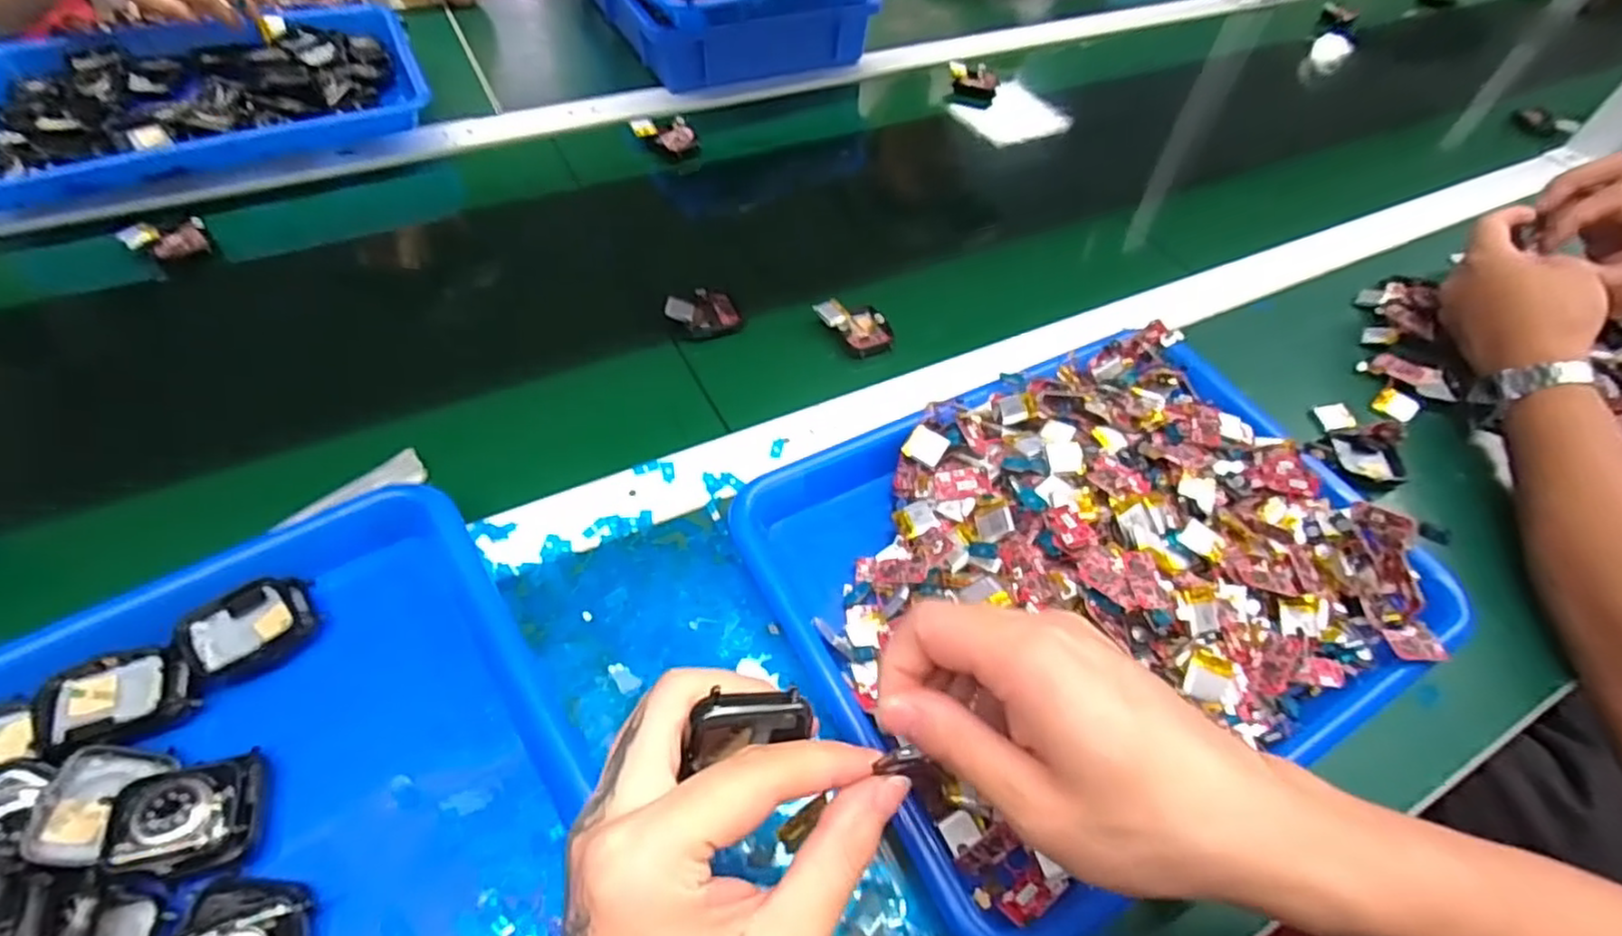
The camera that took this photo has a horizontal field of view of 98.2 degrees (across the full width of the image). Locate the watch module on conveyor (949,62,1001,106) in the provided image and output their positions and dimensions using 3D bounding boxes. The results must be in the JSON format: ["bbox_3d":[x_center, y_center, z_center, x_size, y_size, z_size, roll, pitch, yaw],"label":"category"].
[{"bbox_3d":[0.175,-0.414,0.758,0.053,0.035,0.022,20,54,10],"label":"watch module on conveyor"}]

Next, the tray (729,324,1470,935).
[{"bbox_3d":[0.151,0.044,0.367,0.331,0.060,0.244,-21,58,-19],"label":"tray"}]

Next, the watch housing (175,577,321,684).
[{"bbox_3d":[-0.264,0.076,0.332,0.051,0.020,0.035,-32,62,-25],"label":"watch housing"}]

